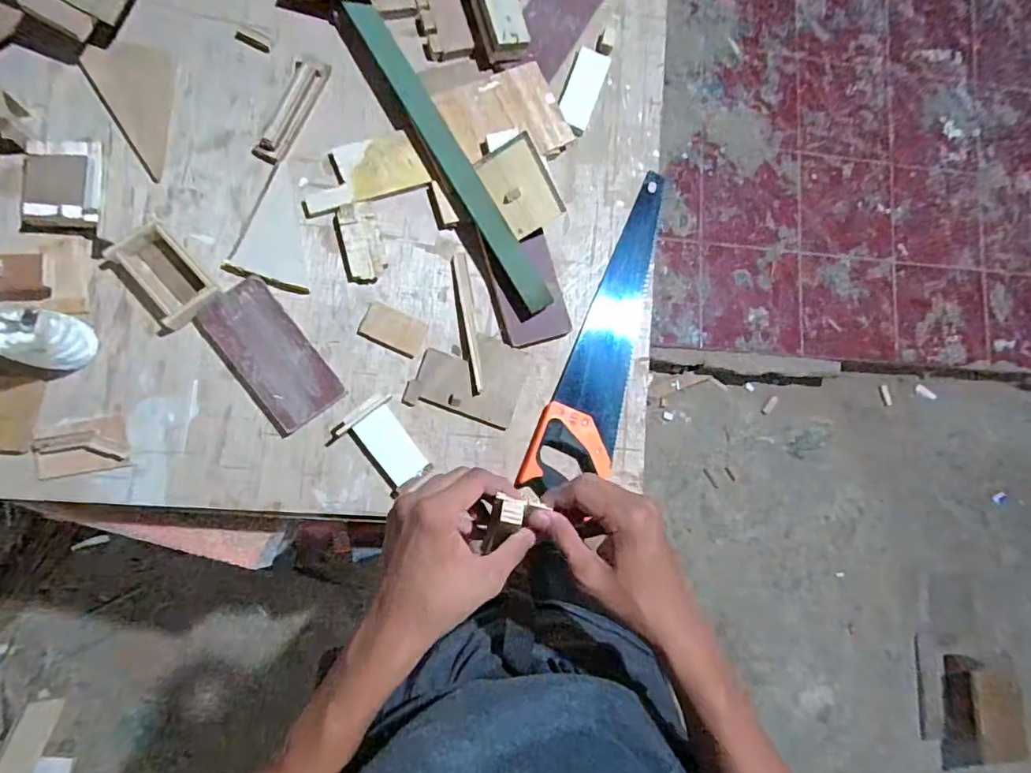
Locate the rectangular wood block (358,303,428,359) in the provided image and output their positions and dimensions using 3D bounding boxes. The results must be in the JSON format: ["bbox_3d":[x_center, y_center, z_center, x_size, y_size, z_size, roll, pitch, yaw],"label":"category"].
[{"bbox_3d":[-0.167,-0.077,0.707,0.081,0.008,0.052,23,82,-5],"label":"rectangular wood block"}]

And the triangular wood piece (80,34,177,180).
[{"bbox_3d":[-0.478,-0.377,0.685,0.099,0.013,0.174,-32,89,-10],"label":"triangular wood piece"}]

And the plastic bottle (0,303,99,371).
[{"bbox_3d":[-0.548,-0.057,0.597,0.064,0.108,0.065,14,82,-6],"label":"plastic bottle"}]

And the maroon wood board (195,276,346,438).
[{"bbox_3d":[-0.316,-0.041,0.671,0.095,0.026,0.191,-37,90,-10],"label":"maroon wood board"}]

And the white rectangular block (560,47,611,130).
[{"bbox_3d":[0.102,-0.448,0.785,0.048,0.012,0.128,21,82,-5],"label":"white rectangular block"}]

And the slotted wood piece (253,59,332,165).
[{"bbox_3d":[-0.301,-0.375,0.701,0.042,0.013,0.160,24,82,-5],"label":"slotted wood piece"}]

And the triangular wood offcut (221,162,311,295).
[{"bbox_3d":[-0.307,-0.209,0.687,0.097,0.009,0.153,16,82,-6],"label":"triangular wood offcut"}]

